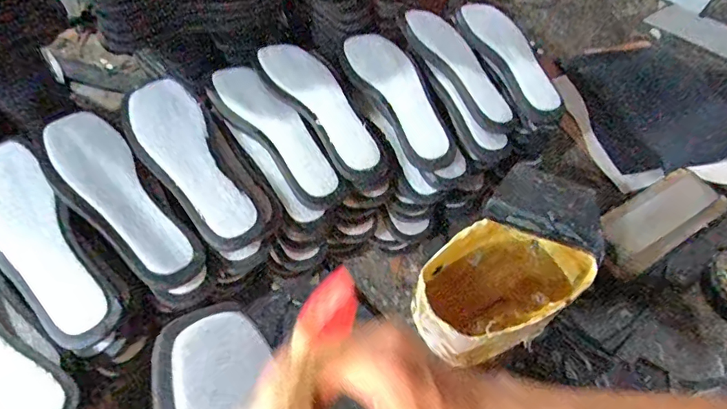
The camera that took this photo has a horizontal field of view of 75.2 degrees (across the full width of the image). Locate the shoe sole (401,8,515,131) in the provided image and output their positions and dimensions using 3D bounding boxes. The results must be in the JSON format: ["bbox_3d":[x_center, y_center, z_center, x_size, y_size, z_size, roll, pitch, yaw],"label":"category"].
[{"bbox_3d":[0.135,-0.194,0.649,0.076,0.026,0.219,-22,60,-17],"label":"shoe sole"}]

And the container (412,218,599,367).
[{"bbox_3d":[0.159,0.101,0.571,0.202,0.117,0.131,-28,62,-21],"label":"container"}]

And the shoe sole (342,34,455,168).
[{"bbox_3d":[0.050,-0.144,0.621,0.082,0.032,0.232,-22,60,-17],"label":"shoe sole"}]

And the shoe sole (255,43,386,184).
[{"bbox_3d":[-0.057,-0.123,0.584,0.076,0.023,0.226,-27,62,-20],"label":"shoe sole"}]

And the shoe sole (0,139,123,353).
[{"bbox_3d":[-0.322,0.038,0.465,0.078,0.022,0.229,-34,77,-23],"label":"shoe sole"}]

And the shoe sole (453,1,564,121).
[{"bbox_3d":[0.209,-0.216,0.682,0.071,0.027,0.226,-17,59,-15],"label":"shoe sole"}]

